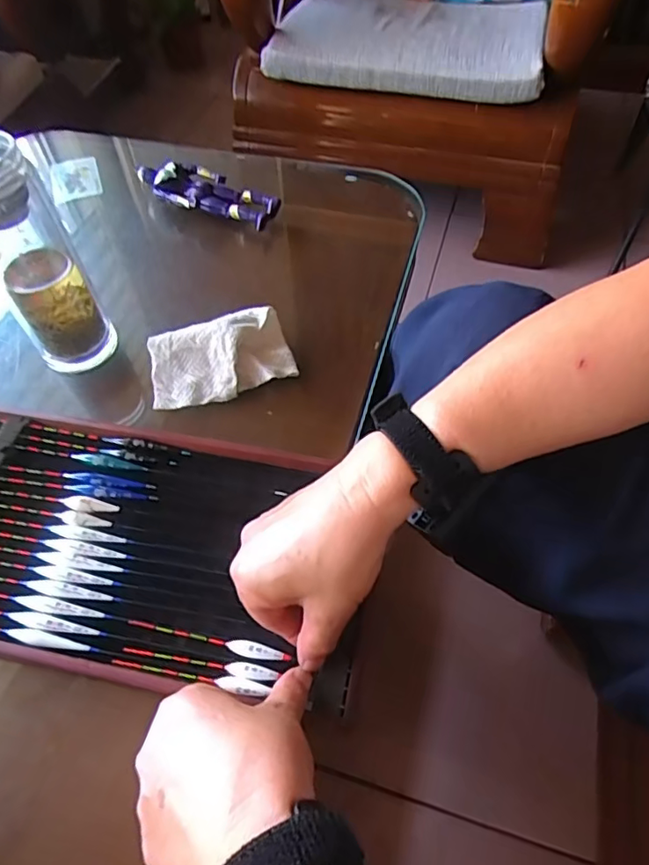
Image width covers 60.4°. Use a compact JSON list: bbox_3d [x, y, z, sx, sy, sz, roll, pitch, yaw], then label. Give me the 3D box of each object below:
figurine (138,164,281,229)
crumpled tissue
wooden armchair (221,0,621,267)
[{"bbox_3d":[-0.135,-0.272,0.630,0.164,0.029,0.063,22,59,16],"label":"figurine"},{"bbox_3d":[-0.094,-0.068,0.499,0.125,0.036,0.071,-19,57,-11],"label":"crumpled tissue"},{"bbox_3d":[0.237,-1.028,1.200,0.679,0.692,0.902,12,57,10],"label":"wooden armchair"}]

